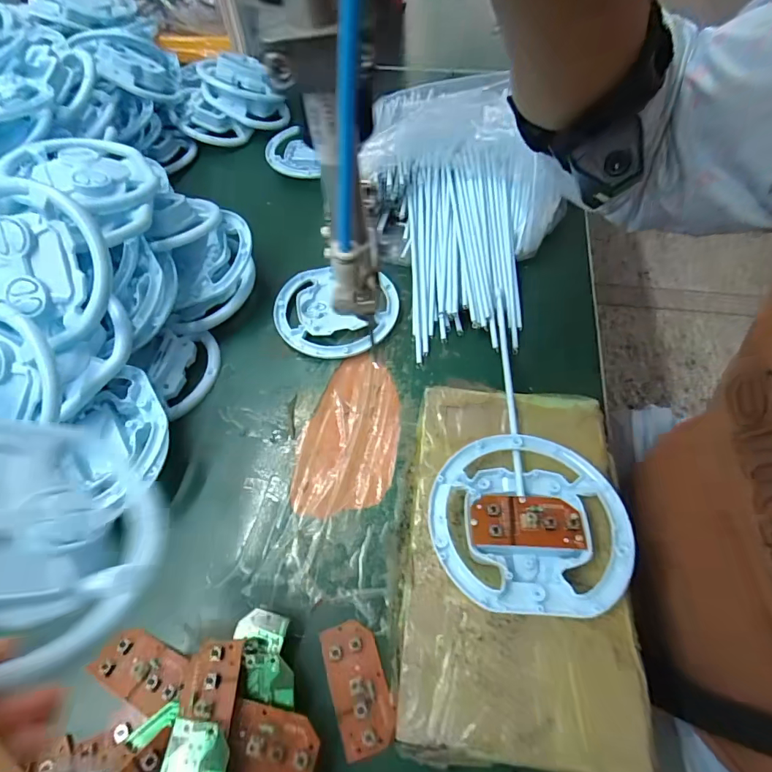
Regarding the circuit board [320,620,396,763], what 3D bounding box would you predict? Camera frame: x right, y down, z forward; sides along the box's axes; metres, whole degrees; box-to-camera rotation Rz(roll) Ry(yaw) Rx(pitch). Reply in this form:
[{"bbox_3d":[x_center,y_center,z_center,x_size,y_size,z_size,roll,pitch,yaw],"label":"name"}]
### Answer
[{"bbox_3d":[-0.015,0.160,0.239,0.029,0.011,0.060,-16,58,-9],"label":"circuit board"}]

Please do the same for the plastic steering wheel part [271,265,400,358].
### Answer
[{"bbox_3d":[-0.045,-0.065,0.386,0.104,0.009,0.094,13,58,9],"label":"plastic steering wheel part"}]

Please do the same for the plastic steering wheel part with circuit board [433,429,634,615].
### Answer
[{"bbox_3d":[0.078,0.075,0.252,0.104,0.029,0.098,-1,57,1],"label":"plastic steering wheel part with circuit board"}]

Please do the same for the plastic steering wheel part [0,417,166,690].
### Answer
[{"bbox_3d":[-0.131,0.047,0.152,0.012,0.101,0.095,-46,37,22],"label":"plastic steering wheel part"}]

